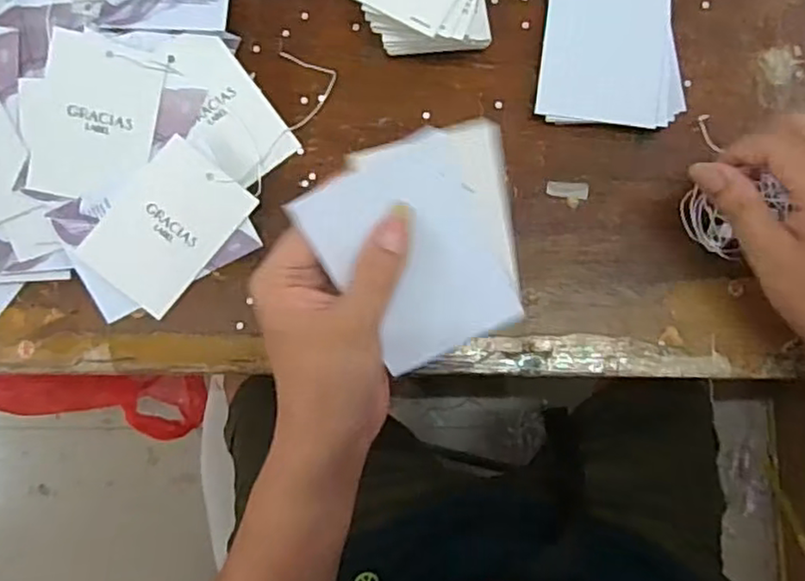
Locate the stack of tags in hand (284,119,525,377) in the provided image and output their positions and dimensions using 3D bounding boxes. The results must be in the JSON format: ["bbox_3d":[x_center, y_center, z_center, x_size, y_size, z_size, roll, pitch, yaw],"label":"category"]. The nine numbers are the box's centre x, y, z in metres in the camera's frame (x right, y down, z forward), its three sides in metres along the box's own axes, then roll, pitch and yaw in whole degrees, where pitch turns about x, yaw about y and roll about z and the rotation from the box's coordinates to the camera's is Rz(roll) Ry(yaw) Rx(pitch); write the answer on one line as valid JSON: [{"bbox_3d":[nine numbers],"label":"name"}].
[{"bbox_3d":[0.014,-0.018,0.293,0.088,0.004,0.100,-28,114,8],"label":"stack of tags in hand"}]

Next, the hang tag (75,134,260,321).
[{"bbox_3d":[-0.136,-0.037,0.380,0.060,0.004,0.089,40,86,-7],"label":"hang tag"}]

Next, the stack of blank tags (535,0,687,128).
[{"bbox_3d":[0.126,-0.148,0.396,0.084,0.012,0.100,5,83,3],"label":"stack of blank tags"}]

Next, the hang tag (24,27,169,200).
[{"bbox_3d":[-0.172,-0.096,0.371,0.060,0.004,0.089,11,93,-14],"label":"hang tag"}]

